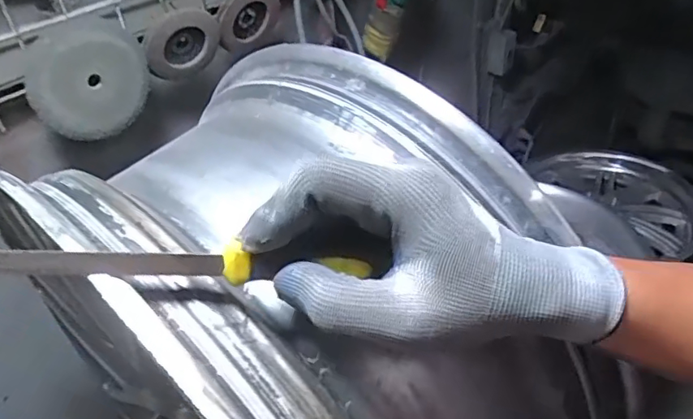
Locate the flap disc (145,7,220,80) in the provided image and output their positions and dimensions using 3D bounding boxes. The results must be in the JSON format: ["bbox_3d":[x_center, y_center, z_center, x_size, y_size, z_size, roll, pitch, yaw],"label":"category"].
[{"bbox_3d":[-0.194,-0.195,0.637,0.092,0.083,0.017,-28,59,-38],"label":"flap disc"}]

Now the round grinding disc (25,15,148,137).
[{"bbox_3d":[-0.279,-0.142,0.586,0.125,0.121,0.017,-31,44,-28],"label":"round grinding disc"}]

